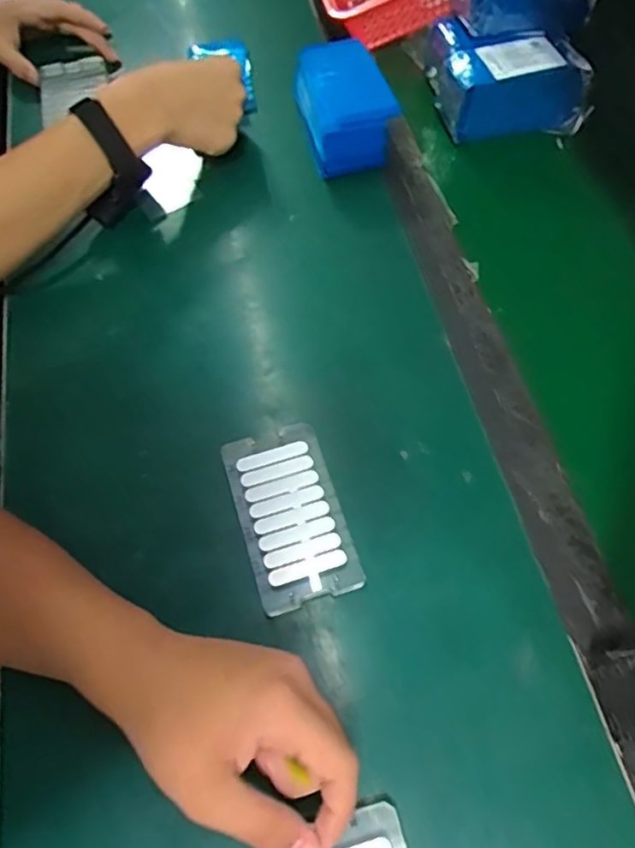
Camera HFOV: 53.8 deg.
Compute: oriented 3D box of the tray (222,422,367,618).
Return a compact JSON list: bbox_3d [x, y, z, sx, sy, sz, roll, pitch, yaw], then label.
[{"bbox_3d":[-0.019,0.060,0.423,0.066,0.011,0.120,-16,63,-8],"label":"tray"}]

